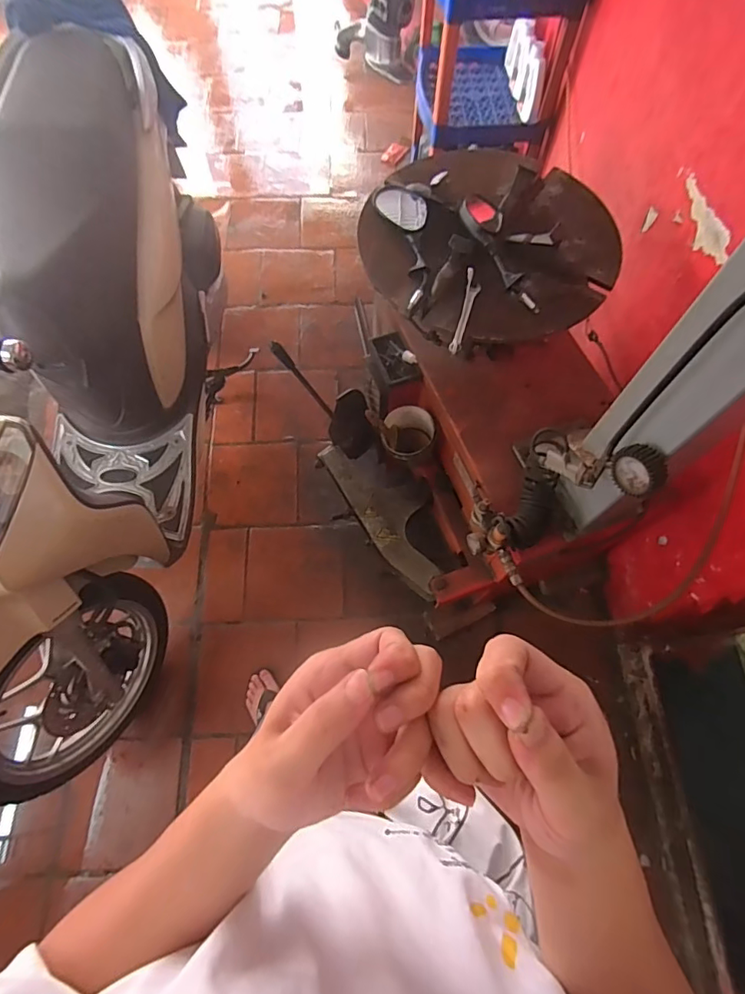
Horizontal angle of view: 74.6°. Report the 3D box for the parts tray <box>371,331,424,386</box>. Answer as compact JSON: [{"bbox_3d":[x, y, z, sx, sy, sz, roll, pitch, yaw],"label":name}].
[{"bbox_3d":[0.050,-0.334,1.186,0.087,0.044,0.147,-21,69,-9],"label":"parts tray"}]

